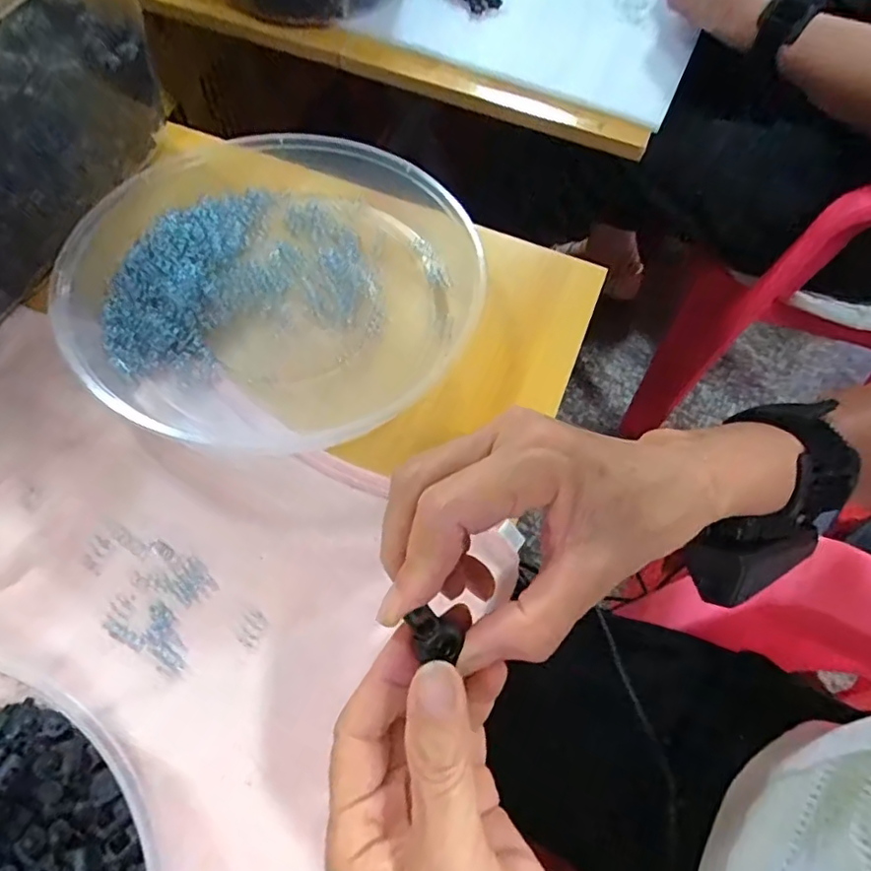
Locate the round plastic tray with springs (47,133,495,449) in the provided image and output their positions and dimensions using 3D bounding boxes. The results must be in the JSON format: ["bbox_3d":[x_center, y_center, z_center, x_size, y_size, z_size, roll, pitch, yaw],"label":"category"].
[{"bbox_3d":[-0.104,-0.102,0.350,0.238,0.038,0.224,1,65,-2],"label":"round plastic tray with springs"}]

